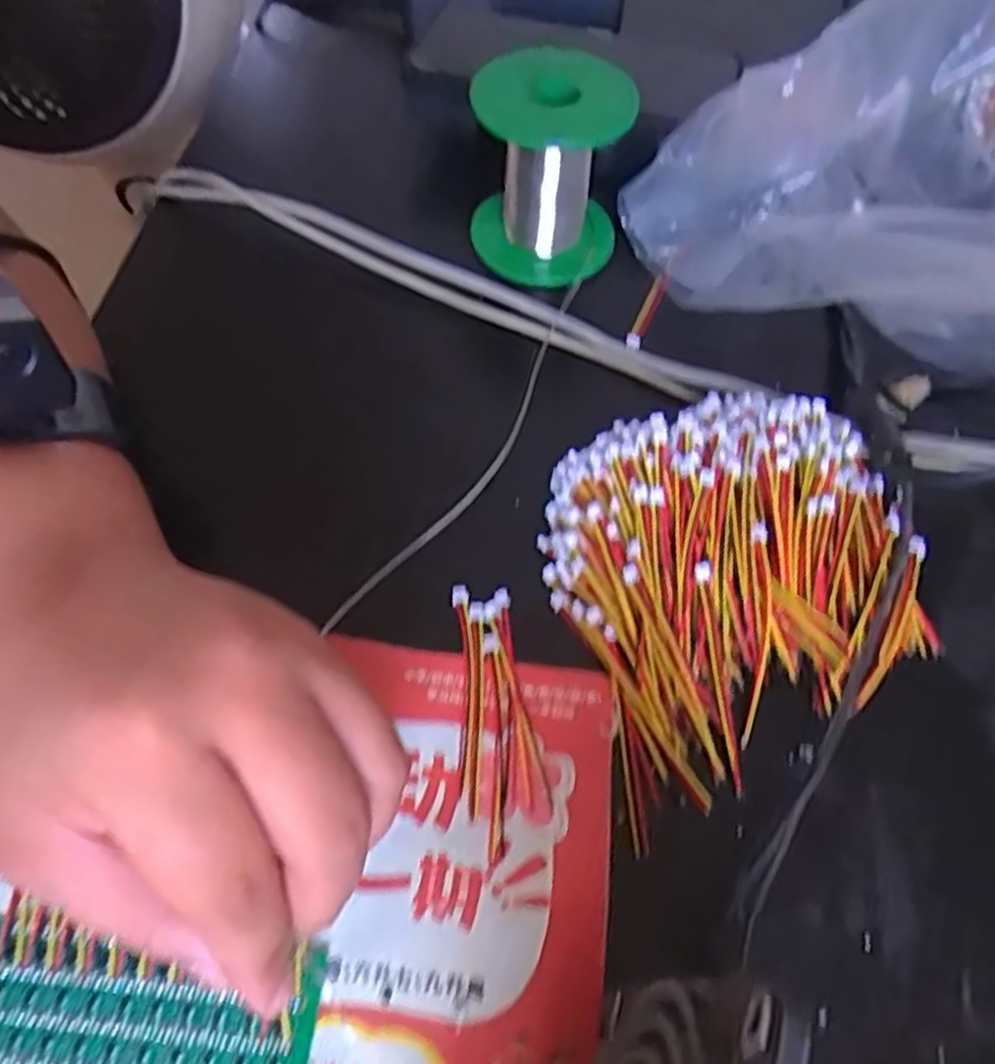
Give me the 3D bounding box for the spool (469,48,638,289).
[{"bbox_3d":[0.022,-0.162,0.346,0.066,0.073,0.066,0,59,0],"label":"spool"}]

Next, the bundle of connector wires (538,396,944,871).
[{"bbox_3d":[0.081,0.010,0.270,0.137,0.032,0.119,-24,62,-14],"label":"bundle of connector wires"}]

